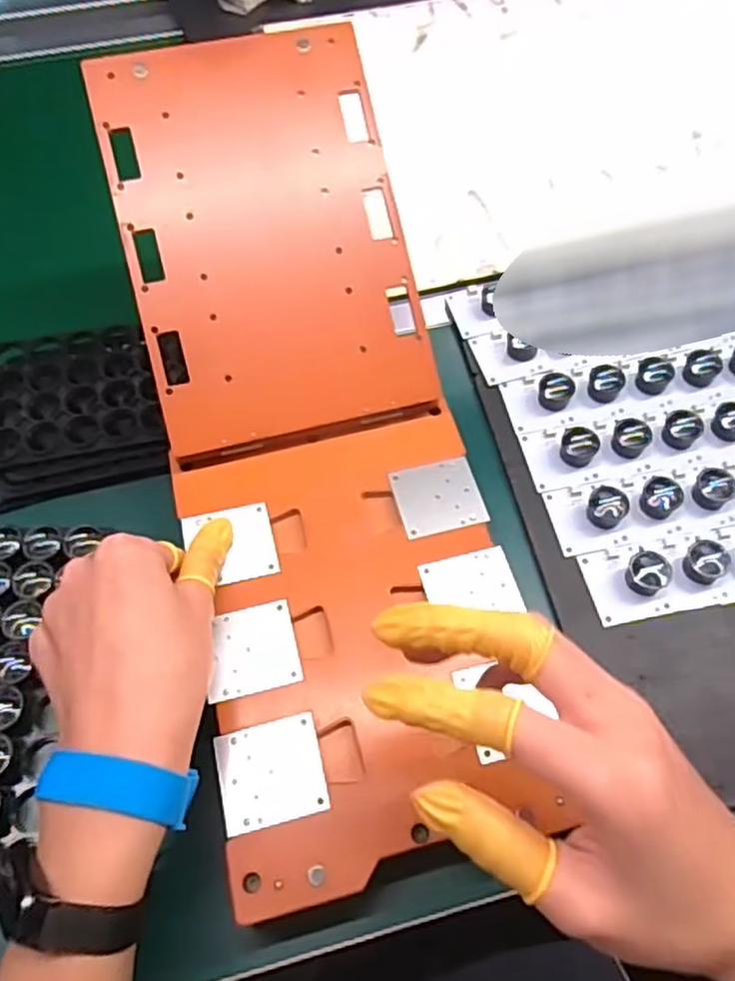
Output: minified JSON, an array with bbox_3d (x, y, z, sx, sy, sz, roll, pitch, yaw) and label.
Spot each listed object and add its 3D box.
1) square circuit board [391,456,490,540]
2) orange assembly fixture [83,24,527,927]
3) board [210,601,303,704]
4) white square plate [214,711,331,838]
[{"bbox_3d":[0.040,0.003,0.399,0.046,0.004,0.044,-12,61,-6],"label":"square circuit board"},{"bbox_3d":[-0.034,-0.040,0.389,0.168,0.065,0.446,-9,77,-4],"label":"orange assembly fixture"},{"bbox_3d":[-0.058,0.080,0.356,0.043,0.004,0.043,-13,61,-6],"label":"board"},{"bbox_3d":[-0.045,0.130,0.326,0.047,0.004,0.044,-13,61,-6],"label":"white square plate"}]

